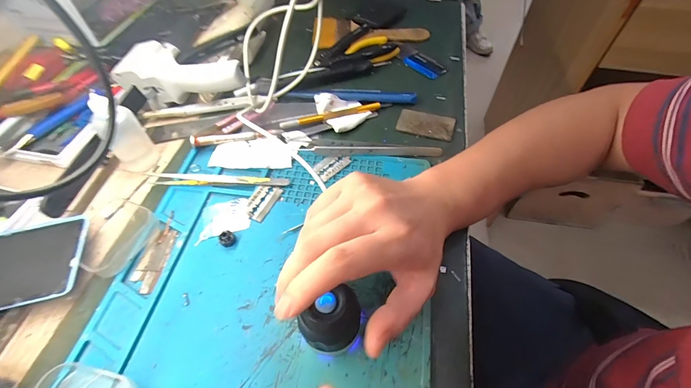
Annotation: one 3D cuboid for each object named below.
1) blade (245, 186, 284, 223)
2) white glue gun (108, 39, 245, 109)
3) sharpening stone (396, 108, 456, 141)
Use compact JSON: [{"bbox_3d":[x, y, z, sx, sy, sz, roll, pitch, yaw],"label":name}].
[{"bbox_3d":[-0.077,0.007,0.307,0.022,0.004,0.038,24,59,9],"label":"blade"},{"bbox_3d":[-0.173,-0.131,0.368,0.149,0.060,0.061,11,55,7],"label":"white glue gun"},{"bbox_3d":[0.089,-0.079,0.365,0.060,0.004,0.036,17,56,11],"label":"sharpening stone"}]

